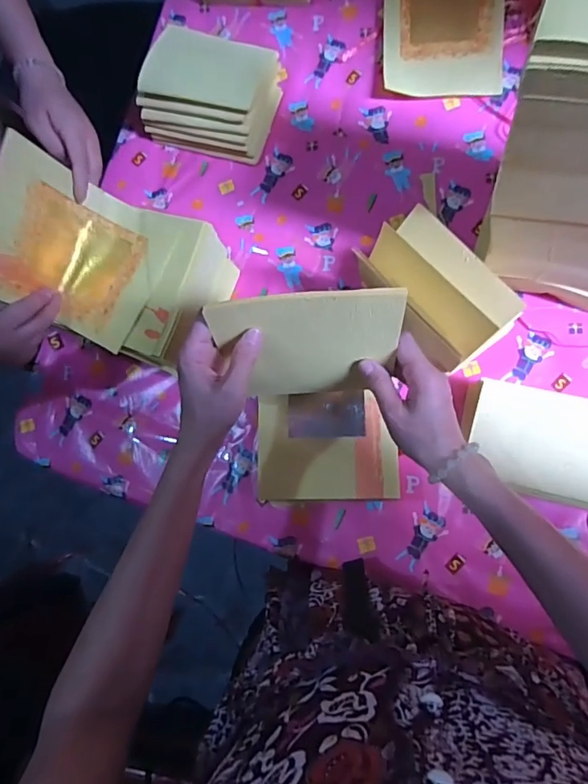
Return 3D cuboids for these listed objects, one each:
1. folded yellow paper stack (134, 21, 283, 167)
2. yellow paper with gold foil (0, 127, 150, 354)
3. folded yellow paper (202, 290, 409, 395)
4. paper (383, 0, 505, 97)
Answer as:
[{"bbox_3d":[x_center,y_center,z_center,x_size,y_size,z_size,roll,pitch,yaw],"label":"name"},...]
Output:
[{"bbox_3d":[-0.115,-0.417,0.699,0.168,0.075,0.138,17,87,8],"label":"folded yellow paper stack"},{"bbox_3d":[-0.235,-0.151,0.532,0.139,0.120,0.160,23,88,8],"label":"yellow paper with gold foil"},{"bbox_3d":[0.015,-0.036,0.453,0.156,0.137,0.014,-2,55,6],"label":"folded yellow paper"},{"bbox_3d":[0.209,-0.524,0.694,0.162,0.013,0.230,2,85,7],"label":"paper"}]

